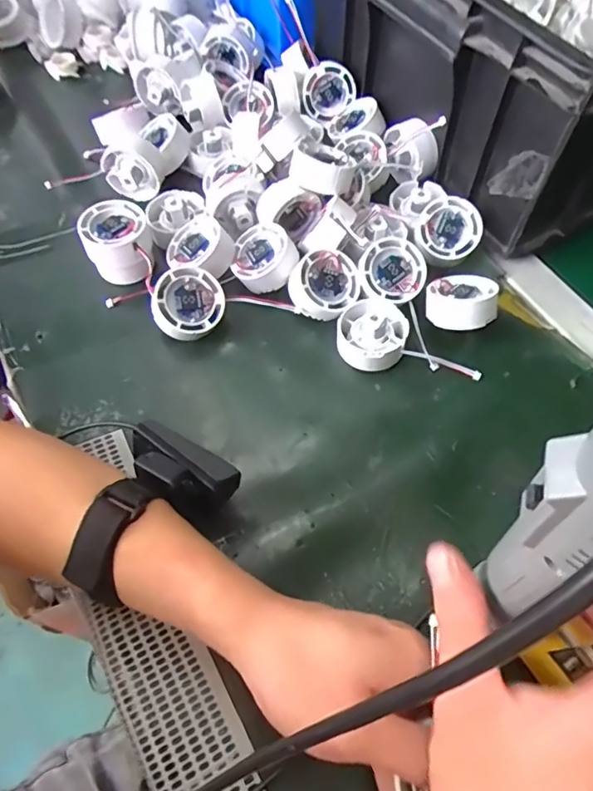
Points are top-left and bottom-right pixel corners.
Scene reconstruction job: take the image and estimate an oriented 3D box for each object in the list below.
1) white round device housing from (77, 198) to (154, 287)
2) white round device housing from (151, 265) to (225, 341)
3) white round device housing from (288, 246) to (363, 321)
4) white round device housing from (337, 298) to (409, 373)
[{"bbox_3d":[-0.149,-0.126,0.441,0.052,0.049,0.058,-19,62,-10],"label":"white round device housing"},{"bbox_3d":[-0.087,-0.073,0.417,0.055,0.025,0.053,-27,94,-18],"label":"white round device housing"},{"bbox_3d":[0.022,-0.091,0.427,0.054,0.018,0.054,2,83,-18],"label":"white round device housing"},{"bbox_3d":[0.061,-0.050,0.415,0.053,0.030,0.060,15,62,9],"label":"white round device housing"}]

